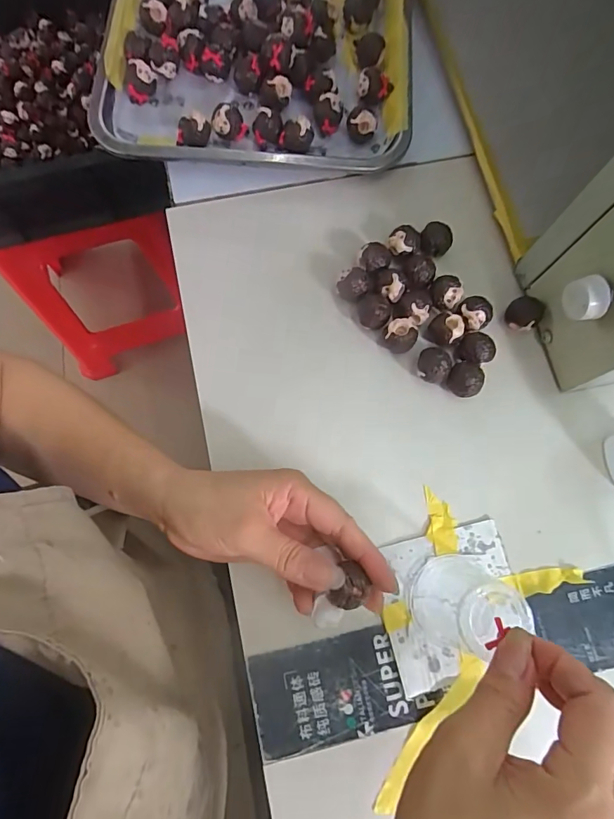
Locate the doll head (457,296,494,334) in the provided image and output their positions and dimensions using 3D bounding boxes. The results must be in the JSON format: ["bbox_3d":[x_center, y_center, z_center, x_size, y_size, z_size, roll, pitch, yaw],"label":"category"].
[{"bbox_3d":[0.125,-0.071,0.334,0.022,0.022,0.024,1,74,-2],"label":"doll head"}]

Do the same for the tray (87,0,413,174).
[{"bbox_3d":[-0.037,-0.386,0.407,0.264,0.039,0.383,3,74,-1],"label":"tray"}]

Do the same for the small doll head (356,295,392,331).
[{"bbox_3d":[0.051,-0.072,0.331,0.024,0.025,0.022,3,74,-1],"label":"small doll head"}]

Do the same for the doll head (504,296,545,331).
[{"bbox_3d":[0.164,-0.072,0.335,0.022,0.026,0.019,32,75,7],"label":"doll head"}]

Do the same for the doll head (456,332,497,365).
[{"bbox_3d":[0.124,-0.044,0.326,0.024,0.025,0.024,1,74,-2],"label":"doll head"}]

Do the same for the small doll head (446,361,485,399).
[{"bbox_3d":[0.115,-0.021,0.319,0.024,0.024,0.022,1,74,-2],"label":"small doll head"}]

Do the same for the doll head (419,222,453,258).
[{"bbox_3d":[0.102,-0.132,0.350,0.024,0.018,0.025,1,74,-2],"label":"doll head"}]

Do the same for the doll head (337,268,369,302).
[{"bbox_3d":[0.035,-0.095,0.335,0.023,0.022,0.022,1,74,-2],"label":"doll head"}]

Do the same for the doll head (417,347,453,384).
[{"bbox_3d":[0.092,-0.031,0.320,0.024,0.026,0.021,34,76,8],"label":"doll head"}]

